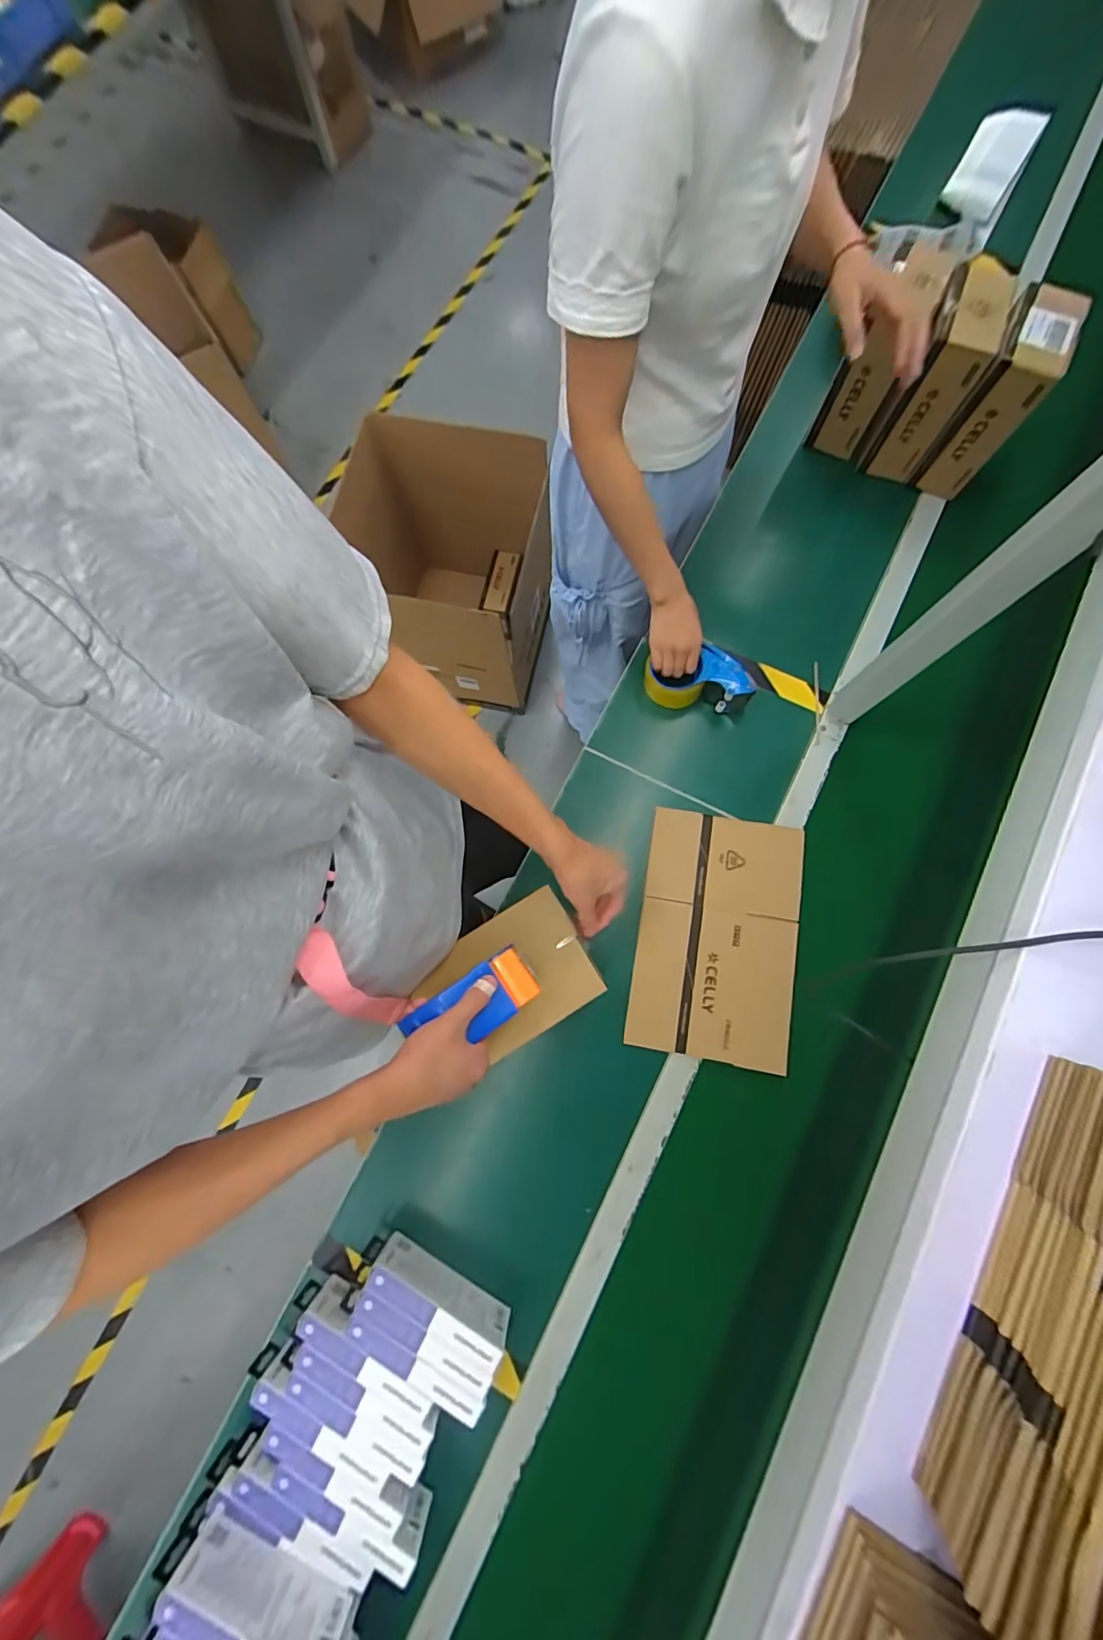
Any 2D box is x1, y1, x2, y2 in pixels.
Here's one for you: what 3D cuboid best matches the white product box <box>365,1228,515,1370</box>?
[{"bbox_3d":[-0.141,0.567,0.625,0.187,0.071,0.030,26,80,7],"label":"white product box"}]

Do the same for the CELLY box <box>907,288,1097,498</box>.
[{"bbox_3d":[0.666,-0.634,0.794,0.096,0.204,0.154,33,80,8],"label":"CELLY box"}]

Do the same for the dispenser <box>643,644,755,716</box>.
[{"bbox_3d":[0.221,-0.215,0.798,0.156,0.063,0.080,10,78,4],"label":"dispenser"}]

